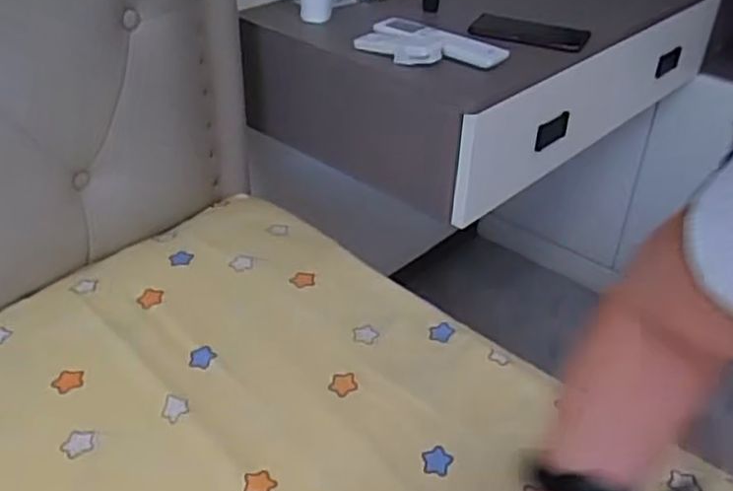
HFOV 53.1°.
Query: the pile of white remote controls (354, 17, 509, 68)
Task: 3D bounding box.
[{"bbox_3d":[0.085,-0.268,0.983,0.188,0.021,0.096,24,41,27],"label":"pile of white remote controls"}]

